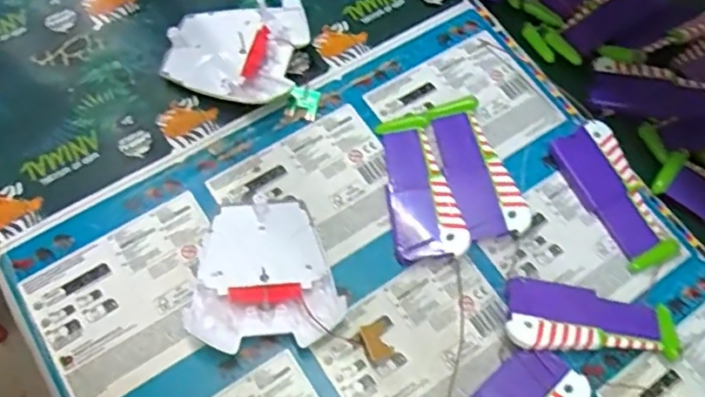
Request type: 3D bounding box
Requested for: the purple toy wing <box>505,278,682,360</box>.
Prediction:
[{"bbox_3d":[0.169,0.088,0.428,0.119,0.025,0.051,9,66,2],"label":"purple toy wing"}]

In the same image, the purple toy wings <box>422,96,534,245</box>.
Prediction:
[{"bbox_3d":[0.094,-0.024,0.476,0.047,0.019,0.121,-15,68,-8],"label":"purple toy wings"}]

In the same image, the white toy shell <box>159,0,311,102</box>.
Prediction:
[{"bbox_3d":[-0.097,-0.123,0.504,0.106,0.028,0.093,13,67,3],"label":"white toy shell"}]

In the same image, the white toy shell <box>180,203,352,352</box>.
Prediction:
[{"bbox_3d":[-0.061,0.053,0.427,0.099,0.026,0.102,-4,67,-4],"label":"white toy shell"}]

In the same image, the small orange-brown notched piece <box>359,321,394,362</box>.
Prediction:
[{"bbox_3d":[0.018,0.100,0.424,0.018,0.004,0.025,-17,68,-9],"label":"small orange-brown notched piece"}]

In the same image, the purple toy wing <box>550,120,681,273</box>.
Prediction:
[{"bbox_3d":[0.206,-0.003,0.476,0.047,0.014,0.119,-23,69,-12],"label":"purple toy wing"}]

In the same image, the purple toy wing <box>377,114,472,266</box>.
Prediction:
[{"bbox_3d":[0.052,-0.012,0.465,0.051,0.020,0.121,-6,67,-5],"label":"purple toy wing"}]

